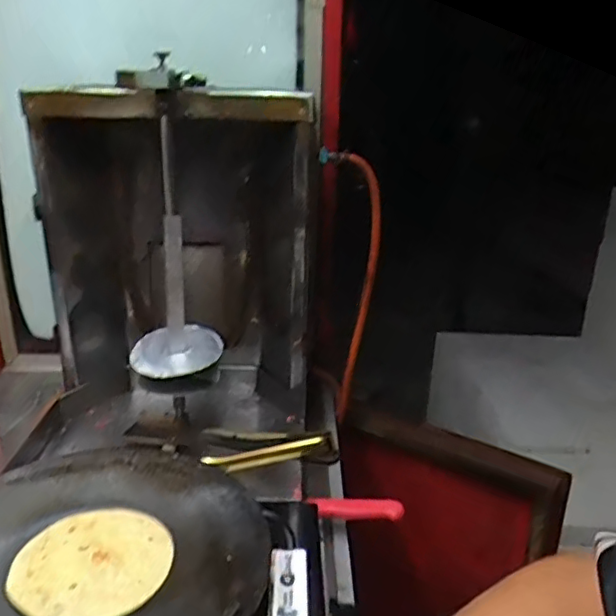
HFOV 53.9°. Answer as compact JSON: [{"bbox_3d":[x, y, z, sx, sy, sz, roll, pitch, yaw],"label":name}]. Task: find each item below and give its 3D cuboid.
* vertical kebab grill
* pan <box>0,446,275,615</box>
[{"bbox_3d":[-0.217,-0.081,0.979,0.313,0.517,0.364,-12,22,-34],"label":"vertical kebab grill"},{"bbox_3d":[-0.212,0.236,0.585,0.325,0.023,0.326,2,20,-1],"label":"pan"}]

